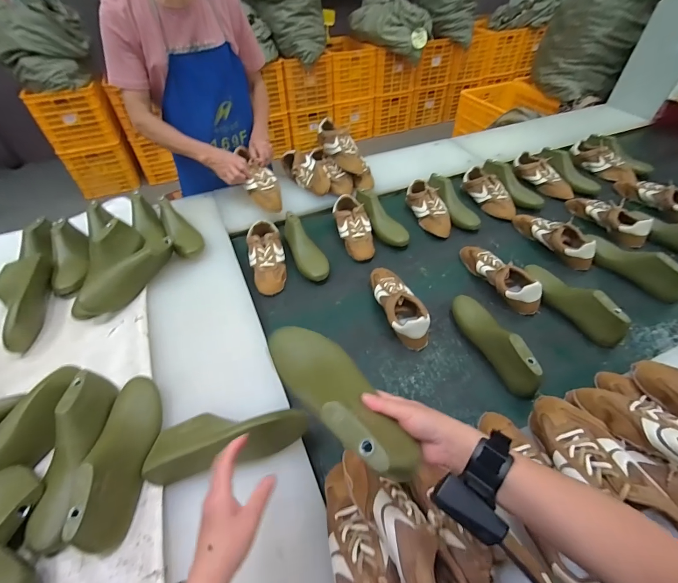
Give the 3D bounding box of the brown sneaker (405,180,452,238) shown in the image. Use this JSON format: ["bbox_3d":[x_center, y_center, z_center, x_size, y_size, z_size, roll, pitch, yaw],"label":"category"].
[{"bbox_3d":[0.301,-0.272,1.101,0.093,0.079,0.241,-11,49,-8],"label":"brown sneaker"}]

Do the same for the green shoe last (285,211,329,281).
[{"bbox_3d":[-0.098,-0.133,0.973,0.088,0.085,0.241,-19,51,-15],"label":"green shoe last"}]

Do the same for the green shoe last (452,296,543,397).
[{"bbox_3d":[0.334,0.104,0.732,0.070,0.109,0.259,-13,49,-10],"label":"green shoe last"}]

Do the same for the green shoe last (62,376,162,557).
[{"bbox_3d":[-0.352,0.251,0.546,0.085,0.096,0.269,-12,49,-9],"label":"green shoe last"}]

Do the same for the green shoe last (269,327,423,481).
[{"bbox_3d":[-0.003,0.129,0.426,0.079,0.071,0.253,-28,35,-22],"label":"green shoe last"}]

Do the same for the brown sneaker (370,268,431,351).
[{"bbox_3d":[0.149,0.026,0.827,0.100,0.074,0.248,-14,50,-11],"label":"brown sneaker"}]

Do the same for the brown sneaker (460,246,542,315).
[{"bbox_3d":[0.433,-0.050,0.893,0.100,0.082,0.255,-15,50,-12],"label":"brown sneaker"}]

